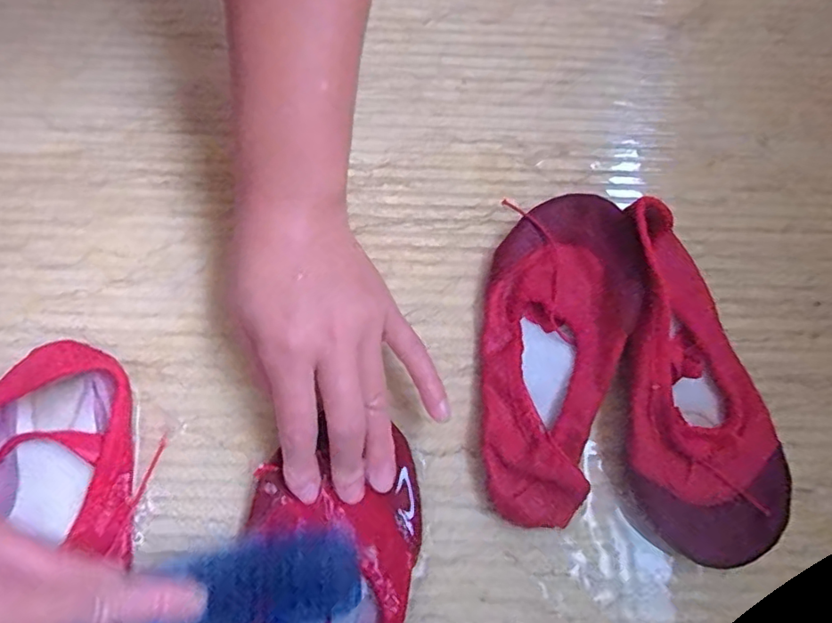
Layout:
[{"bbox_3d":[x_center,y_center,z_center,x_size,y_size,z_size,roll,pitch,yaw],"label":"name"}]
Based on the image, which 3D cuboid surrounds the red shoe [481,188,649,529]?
[{"bbox_3d":[0.071,0.021,0.306,0.073,0.029,0.170,10,75,2],"label":"red shoe"}]

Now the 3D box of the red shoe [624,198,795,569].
[{"bbox_3d":[0.140,0.034,0.296,0.074,0.042,0.171,-9,75,-3],"label":"red shoe"}]

